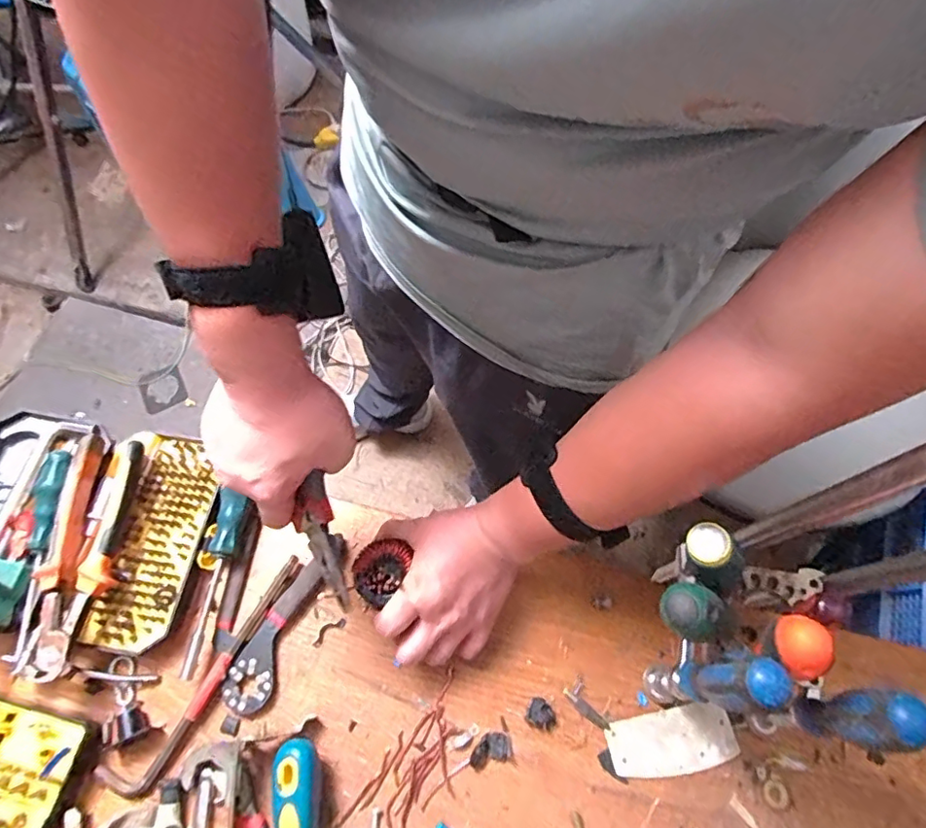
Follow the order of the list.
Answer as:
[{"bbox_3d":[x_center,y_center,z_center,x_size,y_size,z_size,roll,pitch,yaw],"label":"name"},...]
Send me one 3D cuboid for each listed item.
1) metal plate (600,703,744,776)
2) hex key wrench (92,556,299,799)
[{"bbox_3d":[0.166,0.261,0.446,0.099,0.006,0.046,-13,67,-5],"label":"metal plate"},{"bbox_3d":[-0.205,0.208,0.456,0.040,0.009,0.208,33,71,14],"label":"hex key wrench"}]

